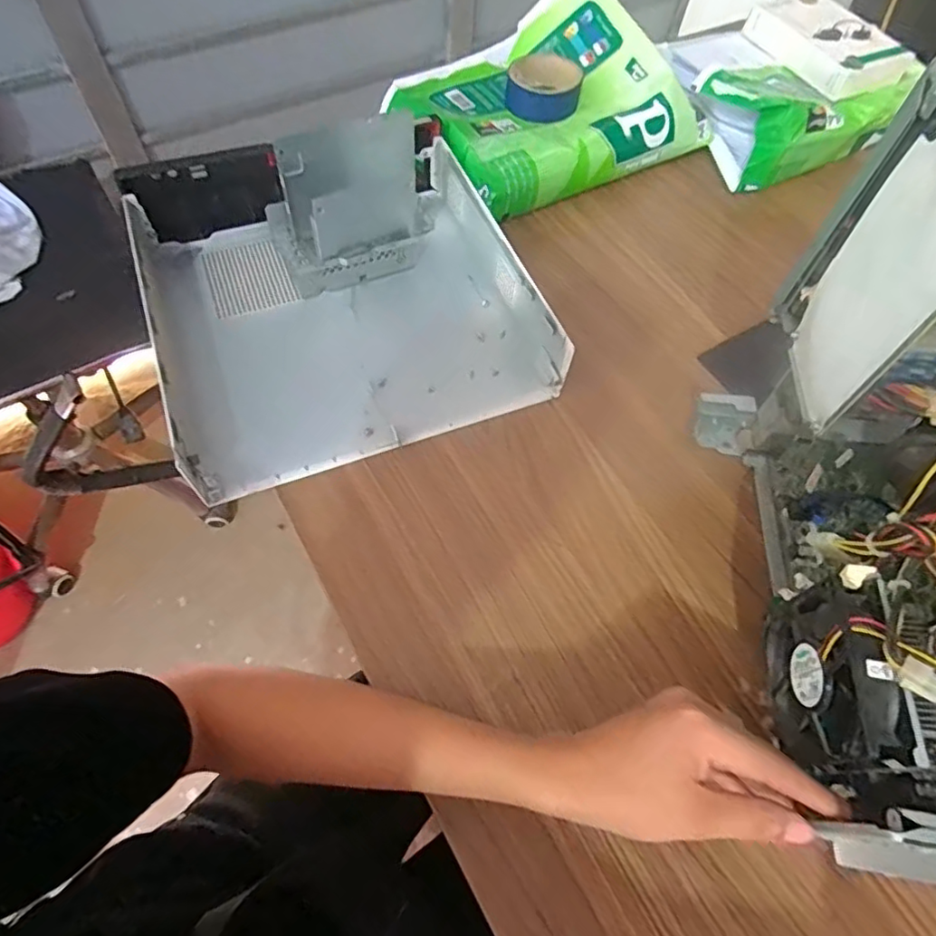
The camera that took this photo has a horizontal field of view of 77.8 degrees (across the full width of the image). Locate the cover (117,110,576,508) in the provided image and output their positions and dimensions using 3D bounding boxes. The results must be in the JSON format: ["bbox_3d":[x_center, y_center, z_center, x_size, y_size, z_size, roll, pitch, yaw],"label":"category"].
[{"bbox_3d":[-0.121,-0.178,0.552,0.344,0.098,0.347,-20,65,-14],"label":"cover"}]

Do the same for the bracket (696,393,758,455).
[{"bbox_3d":[0.230,-0.039,0.522,0.049,0.053,0.012,5,30,7],"label":"bracket"}]

